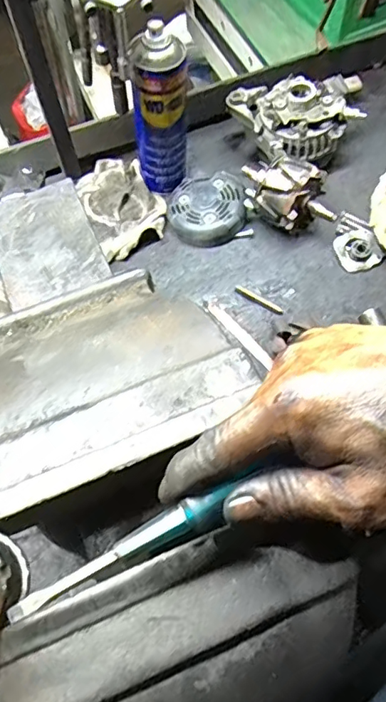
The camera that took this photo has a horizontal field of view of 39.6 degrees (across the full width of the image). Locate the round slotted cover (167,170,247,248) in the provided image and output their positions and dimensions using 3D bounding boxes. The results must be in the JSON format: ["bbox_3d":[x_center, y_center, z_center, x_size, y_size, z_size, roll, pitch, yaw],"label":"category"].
[{"bbox_3d":[0.017,-0.187,0.702,0.102,0.038,0.093,-4,63,0],"label":"round slotted cover"}]

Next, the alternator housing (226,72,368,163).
[{"bbox_3d":[0.129,-0.295,0.706,0.168,0.092,0.092,3,64,4],"label":"alternator housing"}]

